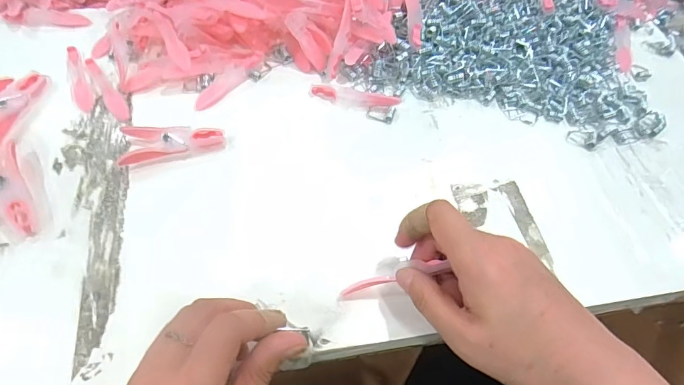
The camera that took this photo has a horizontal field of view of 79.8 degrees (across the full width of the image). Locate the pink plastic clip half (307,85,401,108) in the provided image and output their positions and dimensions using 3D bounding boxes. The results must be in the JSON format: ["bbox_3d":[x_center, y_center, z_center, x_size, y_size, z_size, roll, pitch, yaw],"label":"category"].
[{"bbox_3d":[0.011,-0.083,0.361,0.078,0.009,0.013,7,59,-1],"label":"pink plastic clip half"}]

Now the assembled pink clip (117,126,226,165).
[{"bbox_3d":[-0.134,-0.042,0.323,0.079,0.012,0.040,-4,59,-7],"label":"assembled pink clip"}]

